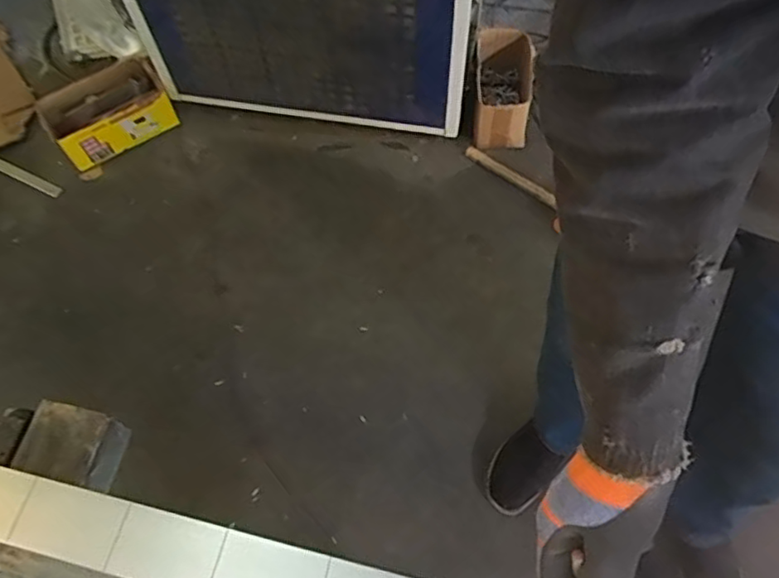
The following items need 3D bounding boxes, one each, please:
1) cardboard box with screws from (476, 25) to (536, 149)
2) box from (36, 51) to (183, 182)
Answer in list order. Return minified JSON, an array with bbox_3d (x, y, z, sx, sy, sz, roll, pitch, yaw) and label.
[{"bbox_3d":[0.282,-0.509,1.495,0.138,0.140,0.315,6,63,5],"label":"cardboard box with screws"},{"bbox_3d":[-0.701,-0.448,1.506,0.293,0.151,0.196,-33,66,-14],"label":"box"}]

